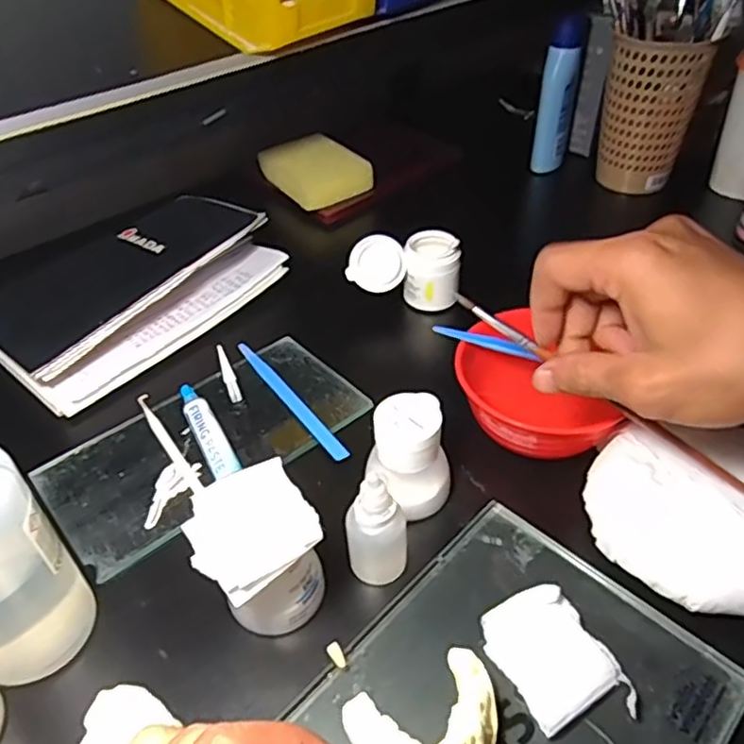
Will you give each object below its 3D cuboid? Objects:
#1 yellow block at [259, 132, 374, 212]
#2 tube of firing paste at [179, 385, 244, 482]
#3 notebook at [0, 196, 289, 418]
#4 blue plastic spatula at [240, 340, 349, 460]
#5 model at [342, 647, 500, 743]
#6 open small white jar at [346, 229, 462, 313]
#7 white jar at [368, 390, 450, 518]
[{"bbox_3d":[-0.056,-0.208,0.674,0.085,0.029,0.099,-25,48,-23],"label":"yellow block"},{"bbox_3d":[-0.106,0.038,0.422,0.017,0.014,0.091,-22,46,-20],"label":"tube of firing paste"},{"bbox_3d":[-0.195,-0.075,0.521,0.150,0.052,0.220,32,52,31],"label":"notebook"},{"bbox_3d":[-0.058,0.017,0.454,0.011,0.004,0.135,-26,48,-25],"label":"blue plastic spatula"},{"bbox_3d":[0.026,0.151,0.278,0.064,0.032,0.049,-17,45,-16],"label":"model"},{"bbox_3d":[0.026,-0.083,0.522,0.084,0.051,0.044,1,43,2],"label":"open small white jar"},{"bbox_3d":[0.022,0.049,0.372,0.044,0.058,0.045,-1,43,1],"label":"white jar"}]

